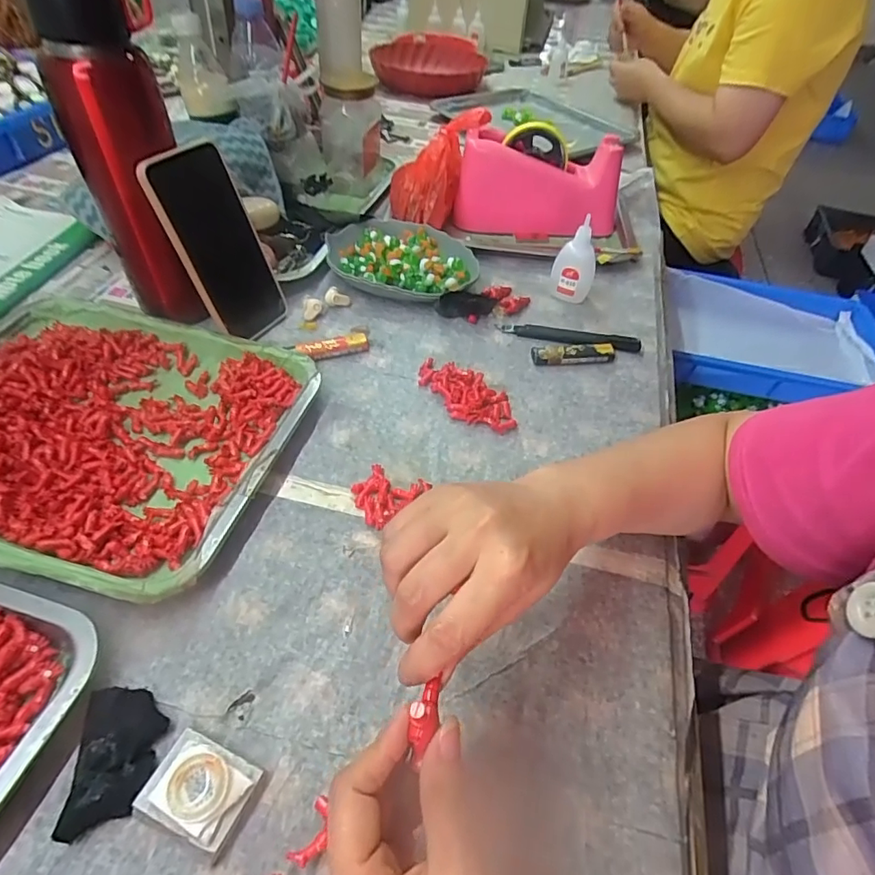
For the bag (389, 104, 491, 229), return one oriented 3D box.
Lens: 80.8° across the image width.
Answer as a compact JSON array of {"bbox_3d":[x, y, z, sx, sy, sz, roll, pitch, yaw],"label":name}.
[{"bbox_3d":[-0.004,-0.320,0.618,0.103,0.102,0.116,12,49,4],"label":"bag"}]

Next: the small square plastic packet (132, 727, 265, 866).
[{"bbox_3d":[-0.121,0.178,0.262,0.050,0.018,0.039,20,51,12],"label":"small square plastic packet"}]

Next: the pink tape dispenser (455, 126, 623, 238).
[{"bbox_3d":[0.125,-0.308,0.638,0.199,0.102,0.054,2,50,-4],"label":"pink tape dispenser"}]

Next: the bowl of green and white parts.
[{"bbox_3d":[-0.041,-0.195,0.572,0.164,0.040,0.111,12,50,5],"label":"bowl of green and white parts"}]

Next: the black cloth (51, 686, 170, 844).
[{"bbox_3d":[-0.168,0.167,0.271,0.039,0.011,0.065,-3,50,-8],"label":"black cloth"}]

